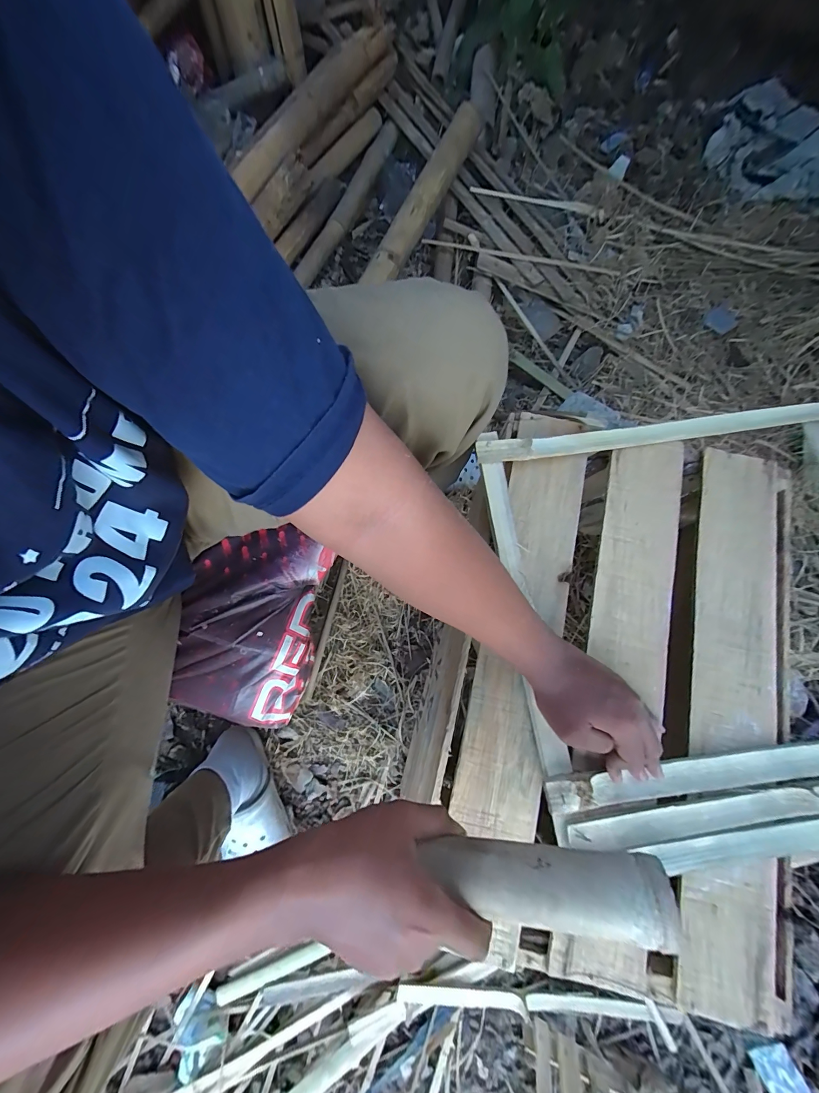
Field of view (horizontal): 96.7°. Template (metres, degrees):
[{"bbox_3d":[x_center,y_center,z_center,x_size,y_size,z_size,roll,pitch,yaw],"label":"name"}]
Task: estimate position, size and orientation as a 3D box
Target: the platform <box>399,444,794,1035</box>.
[{"bbox_3d":[0.231,0.168,0.564,0.393,0.333,0.575,16,75,-1],"label":"platform"}]

